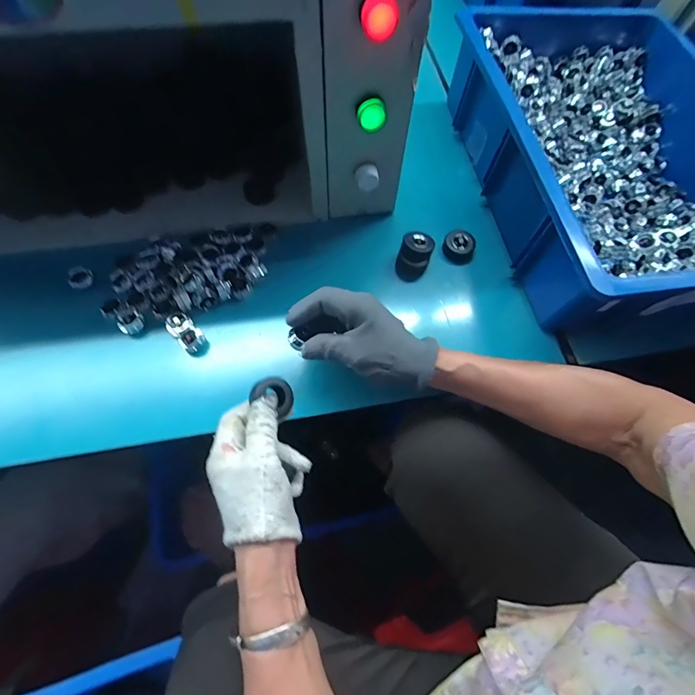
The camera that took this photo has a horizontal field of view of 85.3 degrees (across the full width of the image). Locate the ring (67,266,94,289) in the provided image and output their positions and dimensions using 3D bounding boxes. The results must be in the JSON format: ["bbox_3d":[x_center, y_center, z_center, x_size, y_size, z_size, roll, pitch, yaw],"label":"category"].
[{"bbox_3d":[-0.304,-0.079,0.428,0.022,0.014,0.023,0,66,0],"label":"ring"}]

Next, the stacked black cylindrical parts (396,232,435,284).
[{"bbox_3d":[0.081,-0.111,0.460,0.037,0.049,0.039,0,66,0],"label":"stacked black cylindrical parts"}]

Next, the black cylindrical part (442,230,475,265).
[{"bbox_3d":[0.141,-0.125,0.475,0.038,0.036,0.033,25,68,10],"label":"black cylindrical part"}]

